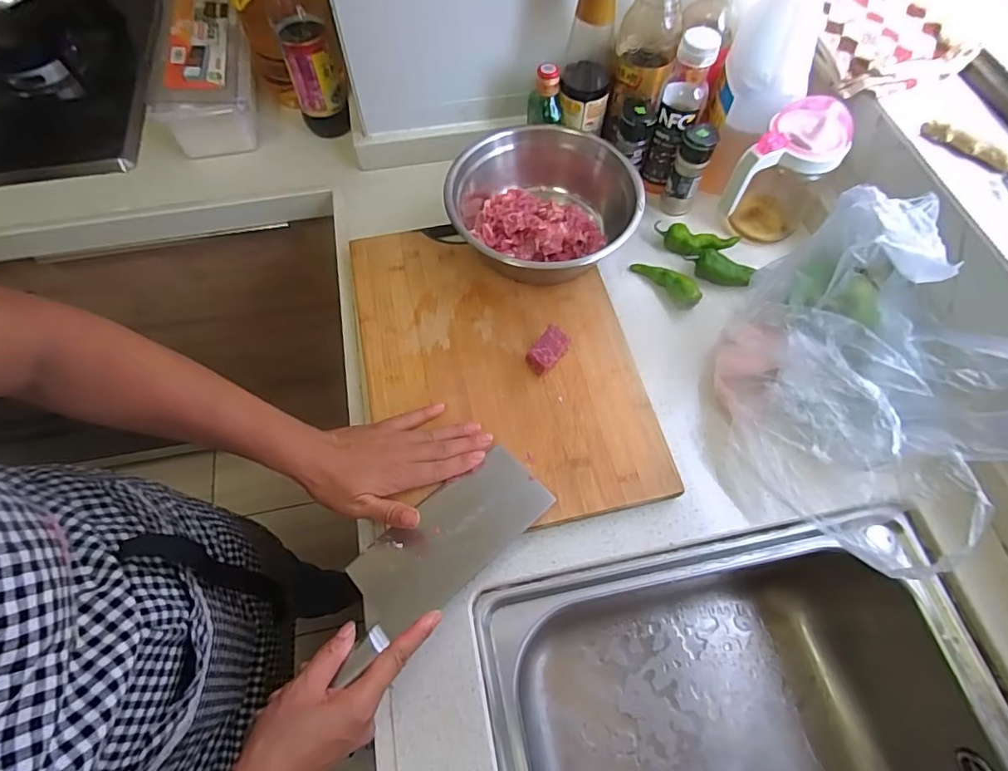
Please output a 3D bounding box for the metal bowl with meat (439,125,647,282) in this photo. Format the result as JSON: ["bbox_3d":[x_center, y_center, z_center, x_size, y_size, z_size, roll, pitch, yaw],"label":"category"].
[{"bbox_3d":[0.044,-0.200,0.608,0.205,0.086,0.211,0,62,0],"label":"metal bowl with meat"}]

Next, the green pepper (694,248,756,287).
[{"bbox_3d":[0.258,-0.136,0.621,0.064,0.026,0.024,21,64,11],"label":"green pepper"}]

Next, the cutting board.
[{"bbox_3d":[-0.007,-0.033,0.556,0.272,0.026,0.363,-11,62,-6],"label":"cutting board"}]

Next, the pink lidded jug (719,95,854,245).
[{"bbox_3d":[0.315,-0.229,0.605,0.080,0.150,0.104,40,68,19],"label":"pink lidded jug"}]

